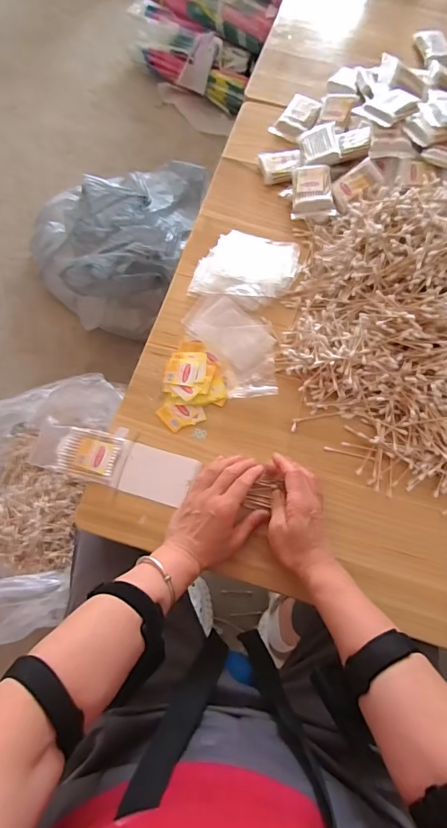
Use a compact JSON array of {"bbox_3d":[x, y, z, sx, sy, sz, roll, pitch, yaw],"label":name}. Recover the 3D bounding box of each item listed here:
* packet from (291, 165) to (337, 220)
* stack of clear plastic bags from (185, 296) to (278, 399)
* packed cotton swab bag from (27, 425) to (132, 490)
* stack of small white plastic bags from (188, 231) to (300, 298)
[{"bbox_3d":[0.136,-0.343,0.629,0.062,0.023,0.083,-1,71,-2],"label":"packet"},{"bbox_3d":[0.021,-0.099,0.566,0.098,0.015,0.169,-29,74,-11],"label":"stack of clear plastic bags"},{"bbox_3d":[-0.183,0.048,0.530,0.120,0.016,0.061,16,71,4],"label":"packed cotton swab bag"},{"bbox_3d":[0.034,-0.214,0.602,0.139,0.027,0.118,16,71,4],"label":"stack of small white plastic bags"}]

